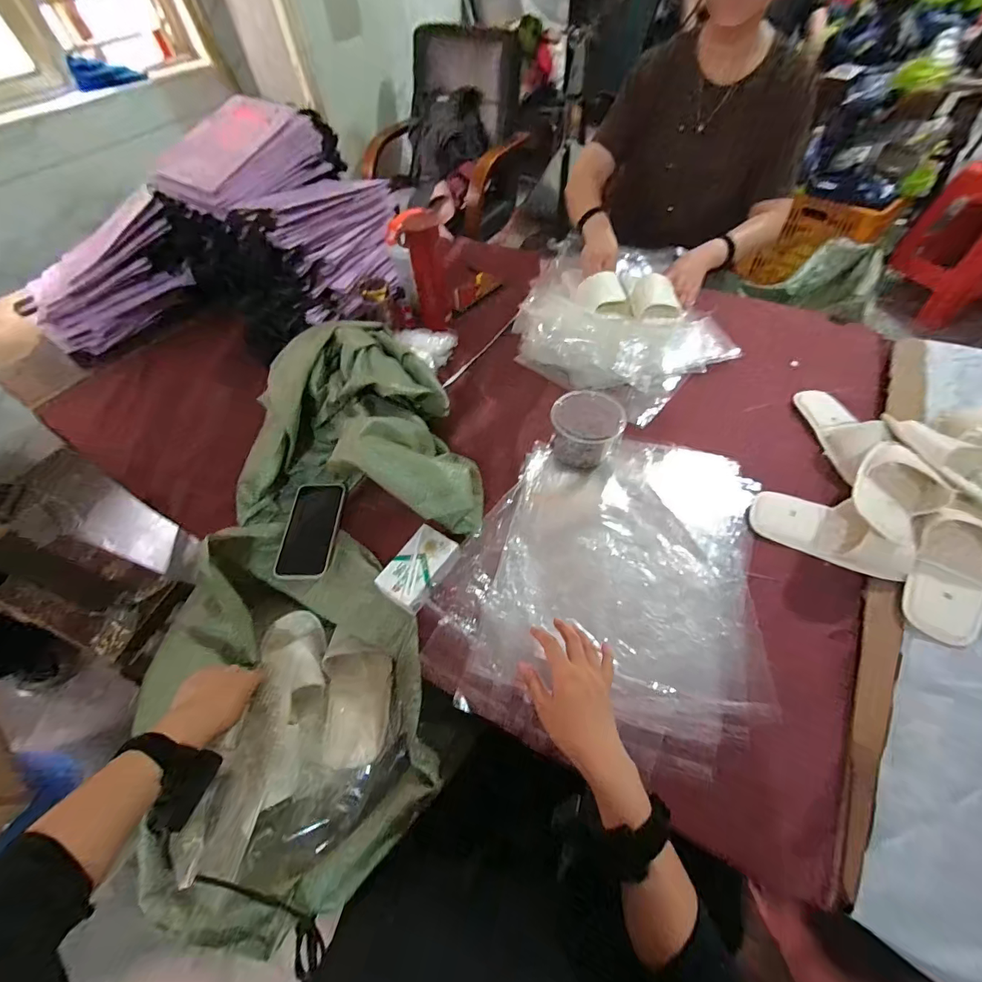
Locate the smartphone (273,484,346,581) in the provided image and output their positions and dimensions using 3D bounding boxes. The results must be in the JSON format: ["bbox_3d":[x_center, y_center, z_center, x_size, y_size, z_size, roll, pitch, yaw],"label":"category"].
[{"bbox_3d":[-0.285,0.059,0.674,0.083,0.014,0.167,-1,55,3],"label":"smartphone"}]

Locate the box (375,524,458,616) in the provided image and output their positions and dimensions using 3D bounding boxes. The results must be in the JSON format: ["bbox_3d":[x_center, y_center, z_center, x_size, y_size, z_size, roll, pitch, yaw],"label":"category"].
[{"bbox_3d":[-0.104,0.108,0.598,0.068,0.025,0.112,25,61,19],"label":"box"}]

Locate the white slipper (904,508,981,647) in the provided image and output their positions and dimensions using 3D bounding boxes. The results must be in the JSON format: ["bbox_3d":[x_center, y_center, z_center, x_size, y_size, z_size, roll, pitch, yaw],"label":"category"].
[{"bbox_3d":[0.576,0.099,0.525,0.081,0.033,0.176,21,73,28],"label":"white slipper"}]

